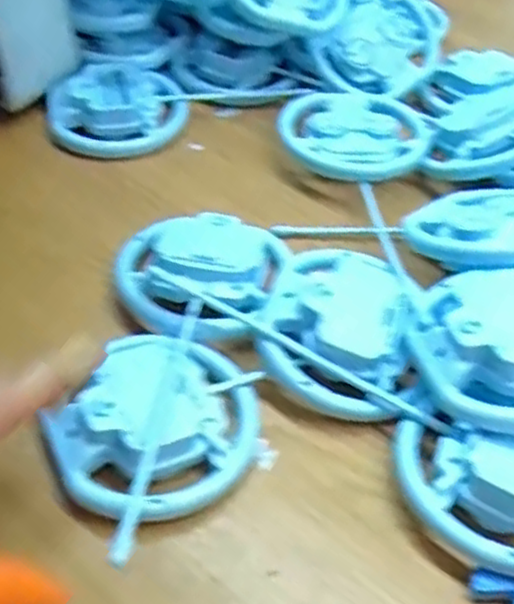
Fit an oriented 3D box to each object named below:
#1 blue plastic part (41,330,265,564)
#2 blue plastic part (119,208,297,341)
[{"bbox_3d":[-0.050,0.058,0.345,0.083,0.057,0.124,27,50,22],"label":"blue plastic part"},{"bbox_3d":[-0.029,-0.019,0.421,0.092,0.022,0.094,-19,49,-20],"label":"blue plastic part"}]

